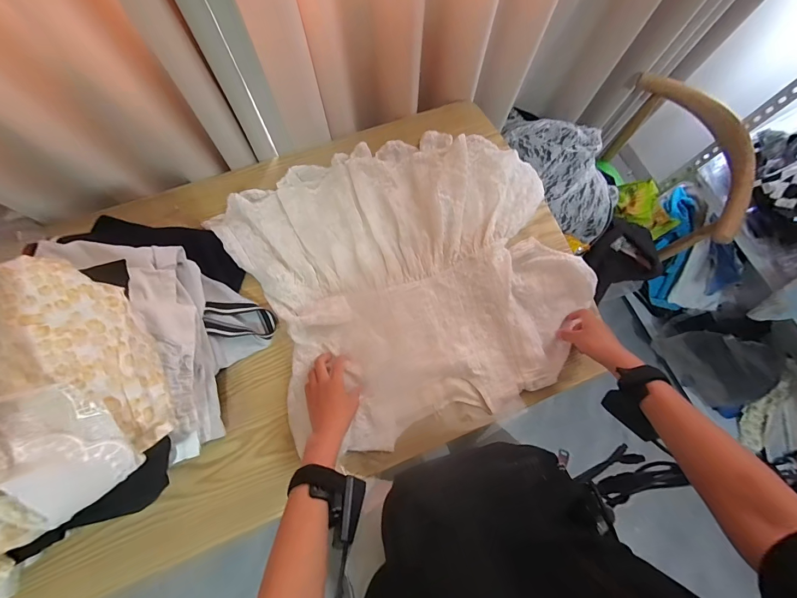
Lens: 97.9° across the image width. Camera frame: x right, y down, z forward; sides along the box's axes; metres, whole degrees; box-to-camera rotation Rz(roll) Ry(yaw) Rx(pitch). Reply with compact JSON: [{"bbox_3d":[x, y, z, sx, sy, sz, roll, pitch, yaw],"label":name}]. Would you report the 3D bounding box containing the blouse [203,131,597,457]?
[{"bbox_3d":[0.027,-0.044,0.599,0.542,0.053,0.520,-18,76,-6],"label":"blouse"}]

